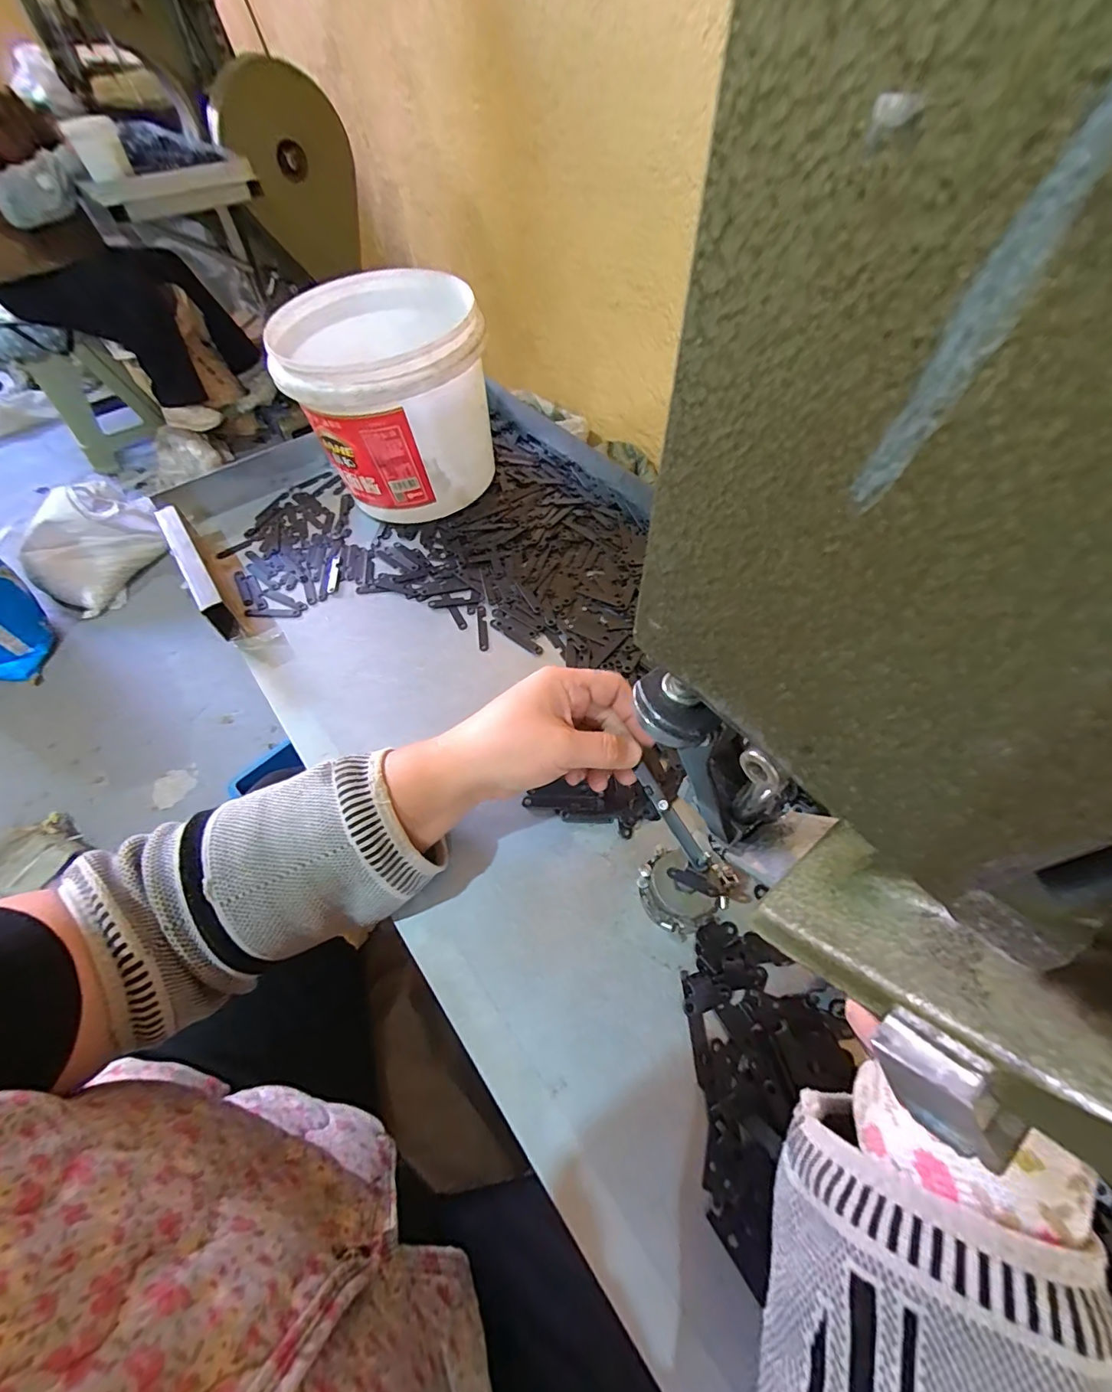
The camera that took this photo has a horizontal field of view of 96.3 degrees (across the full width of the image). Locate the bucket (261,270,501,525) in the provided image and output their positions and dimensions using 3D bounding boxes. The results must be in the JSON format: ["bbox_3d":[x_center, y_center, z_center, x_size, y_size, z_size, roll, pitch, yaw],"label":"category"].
[{"bbox_3d":[-0.157,-0.289,0.498,0.172,0.156,0.183,-2,58,3],"label":"bucket"}]

